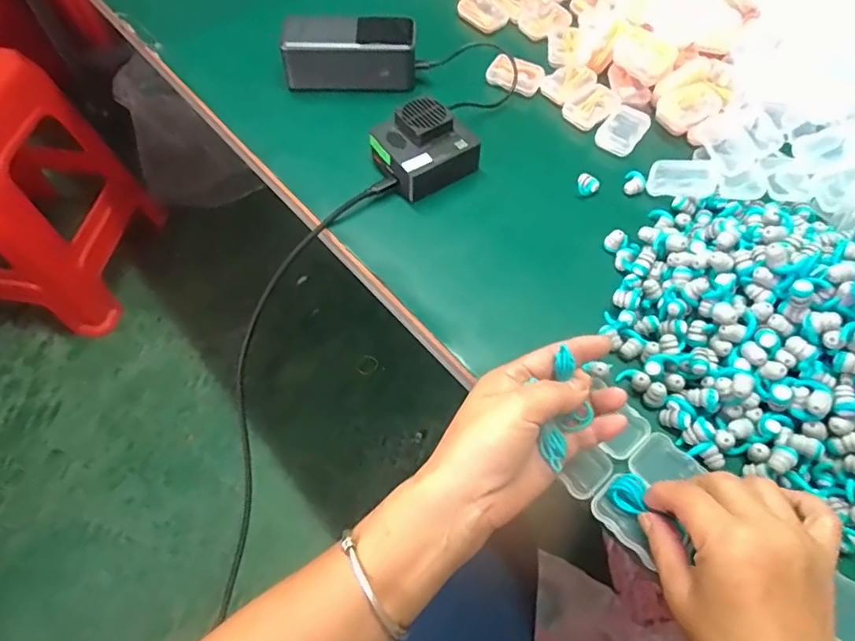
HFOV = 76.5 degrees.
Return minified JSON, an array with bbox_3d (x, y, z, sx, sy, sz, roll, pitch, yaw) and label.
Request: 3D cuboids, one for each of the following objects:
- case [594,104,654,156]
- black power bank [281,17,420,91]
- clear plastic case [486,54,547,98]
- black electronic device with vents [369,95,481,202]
[{"bbox_3d":[0.191,-0.185,0.525,0.037,0.013,0.061,35,65,18],"label":"case"},{"bbox_3d":[-0.076,-0.270,0.551,0.133,0.053,0.052,6,60,3],"label":"black power bank"},{"bbox_3d":[0.090,-0.252,0.556,0.056,0.023,0.030,21,62,11],"label":"clear plastic case"},{"bbox_3d":[-0.003,-0.156,0.489,0.079,0.052,0.068,-30,64,-17],"label":"black electronic device with vents"}]

